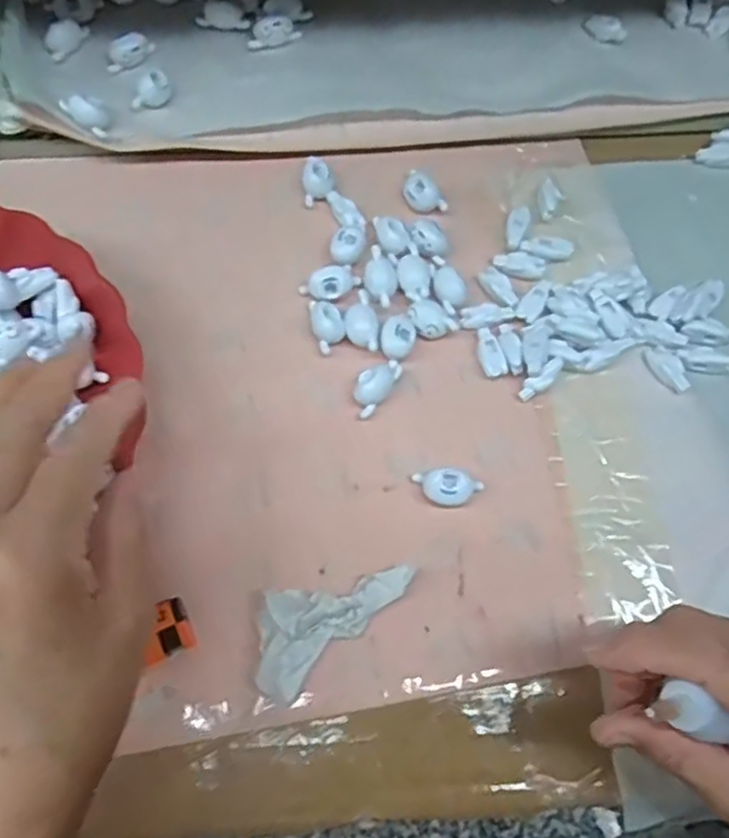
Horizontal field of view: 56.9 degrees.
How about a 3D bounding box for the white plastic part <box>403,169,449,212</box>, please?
[{"bbox_3d":[0.034,-0.131,0.391,0.015,0.015,0.029,-41,77,-14],"label":"white plastic part"}]

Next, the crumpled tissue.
[{"bbox_3d":[-0.019,0.086,0.305,0.079,0.019,0.038,-41,77,-14],"label":"crumpled tissue"}]

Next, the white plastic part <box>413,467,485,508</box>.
[{"bbox_3d":[0.041,0.034,0.329,0.033,0.016,0.017,9,71,1],"label":"white plastic part"}]

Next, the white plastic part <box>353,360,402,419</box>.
[{"bbox_3d":[0.006,-0.018,0.350,0.016,0.009,0.034,40,75,11],"label":"white plastic part"}]

